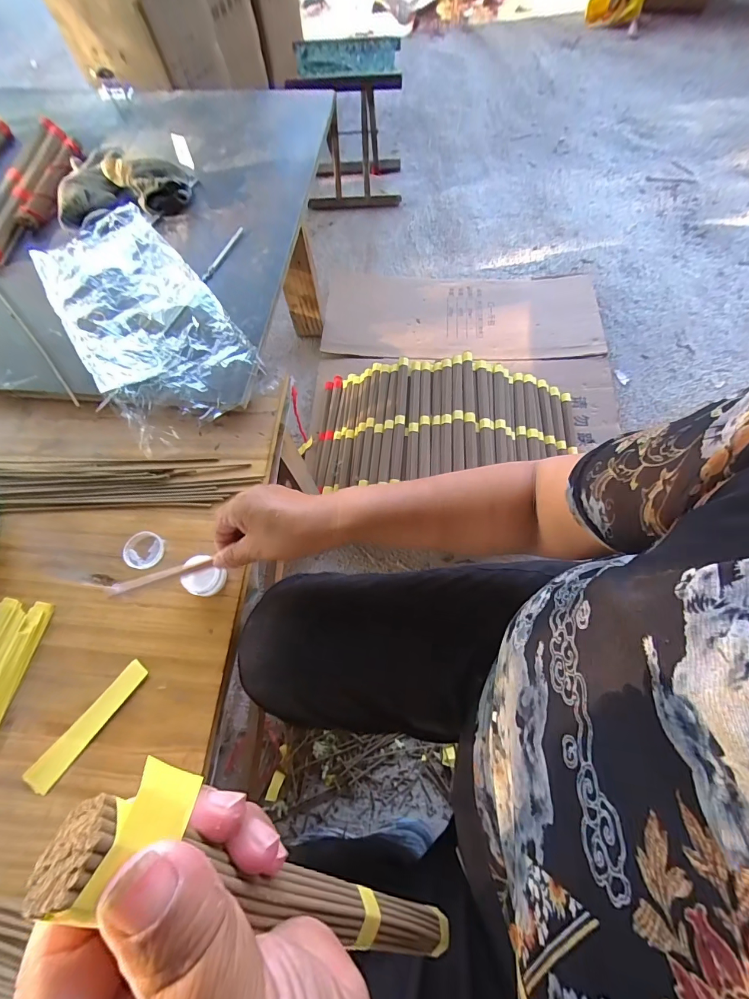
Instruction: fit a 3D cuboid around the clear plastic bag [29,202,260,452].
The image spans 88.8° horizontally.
[{"bbox_3d":[-0.299,-0.241,0.493,0.170,0.038,0.377,-35,70,-11],"label":"clear plastic bag"}]

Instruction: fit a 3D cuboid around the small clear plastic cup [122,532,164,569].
[{"bbox_3d":[-0.236,0.051,0.392,0.035,0.008,0.037,-1,67,3],"label":"small clear plastic cup"}]

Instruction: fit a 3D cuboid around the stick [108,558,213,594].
[{"bbox_3d":[-0.186,0.067,0.336,0.083,0.007,0.008,-14,67,-13],"label":"stick"}]

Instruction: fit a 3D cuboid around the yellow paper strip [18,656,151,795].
[{"bbox_3d":[-0.248,0.195,0.335,0.023,0.005,0.114,33,73,15],"label":"yellow paper strip"}]

